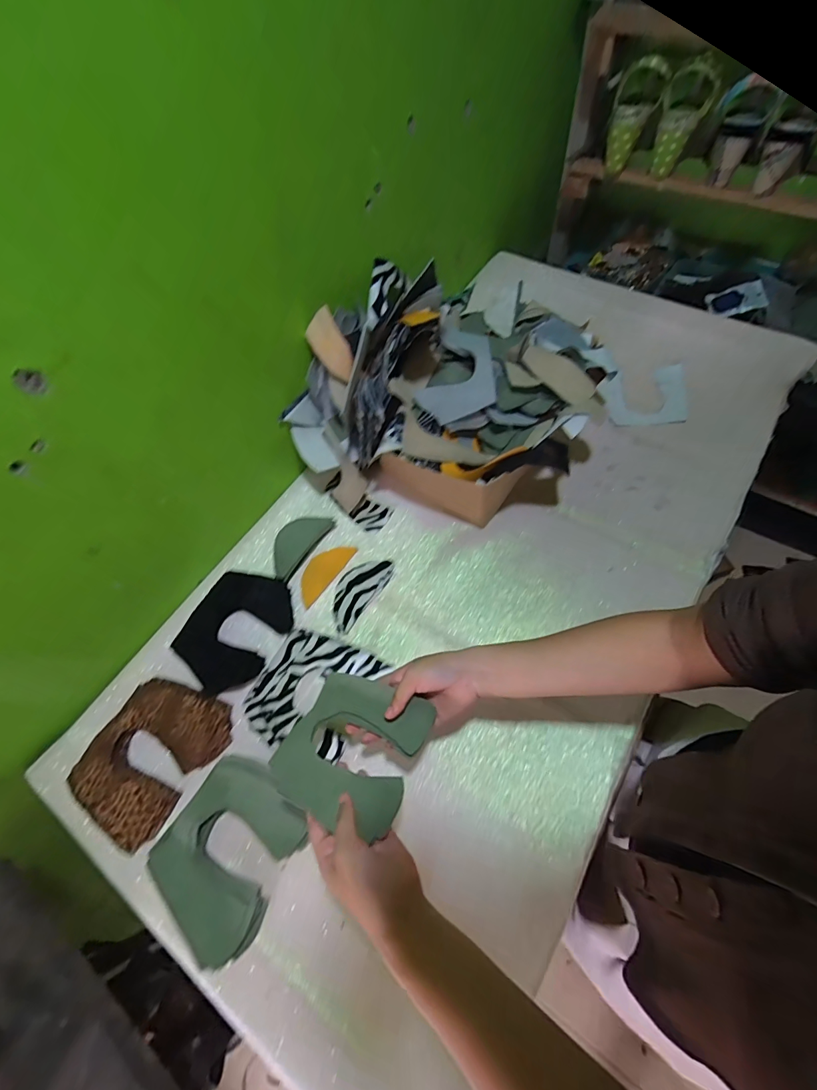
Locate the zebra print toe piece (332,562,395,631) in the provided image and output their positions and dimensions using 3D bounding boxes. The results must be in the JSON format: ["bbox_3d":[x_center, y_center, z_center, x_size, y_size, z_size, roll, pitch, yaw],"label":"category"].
[{"bbox_3d":[-0.072,0.063,0.605,0.055,0.007,0.114,33,71,20],"label":"zebra print toe piece"}]

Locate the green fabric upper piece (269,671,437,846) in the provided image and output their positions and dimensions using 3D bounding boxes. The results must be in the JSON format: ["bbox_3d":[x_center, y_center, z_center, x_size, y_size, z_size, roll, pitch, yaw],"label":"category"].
[{"bbox_3d":[-0.056,0.204,0.430,0.126,0.035,0.130,22,66,11],"label":"green fabric upper piece"}]

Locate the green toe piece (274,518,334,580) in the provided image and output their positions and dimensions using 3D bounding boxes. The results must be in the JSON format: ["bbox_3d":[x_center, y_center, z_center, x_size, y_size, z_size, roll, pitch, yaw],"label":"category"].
[{"bbox_3d":[-0.171,-0.007,0.635,0.061,0.009,0.112,28,69,18],"label":"green toe piece"}]

